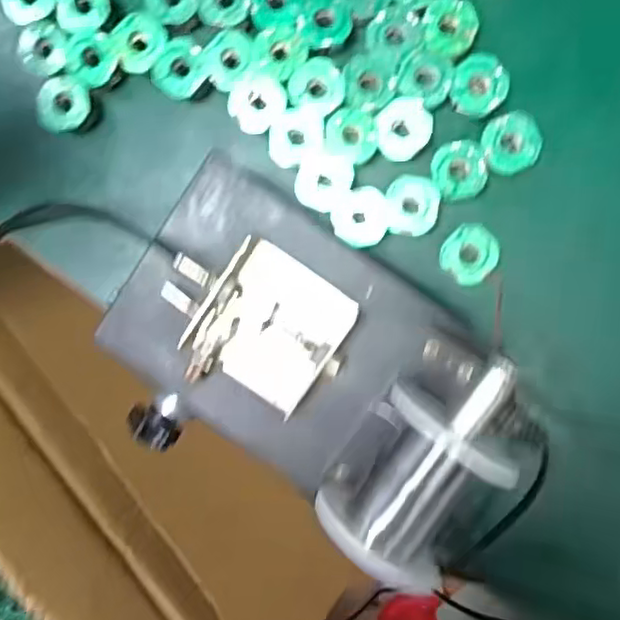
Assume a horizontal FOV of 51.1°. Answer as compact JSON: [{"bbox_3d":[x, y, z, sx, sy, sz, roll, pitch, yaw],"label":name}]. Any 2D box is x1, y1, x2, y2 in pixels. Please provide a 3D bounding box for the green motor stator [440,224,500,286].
[{"bbox_3d":[0.093,-0.033,0.378,0.031,0.014,0.032,0,94,5],"label":"green motor stator"}]

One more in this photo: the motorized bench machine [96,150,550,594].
[{"bbox_3d":[0.001,0.041,0.331,0.216,0.113,0.155,33,96,2],"label":"motorized bench machine"}]

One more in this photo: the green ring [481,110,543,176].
[{"bbox_3d":[0.115,-0.095,0.371,0.034,0.016,0.033,0,94,5],"label":"green ring"}]

